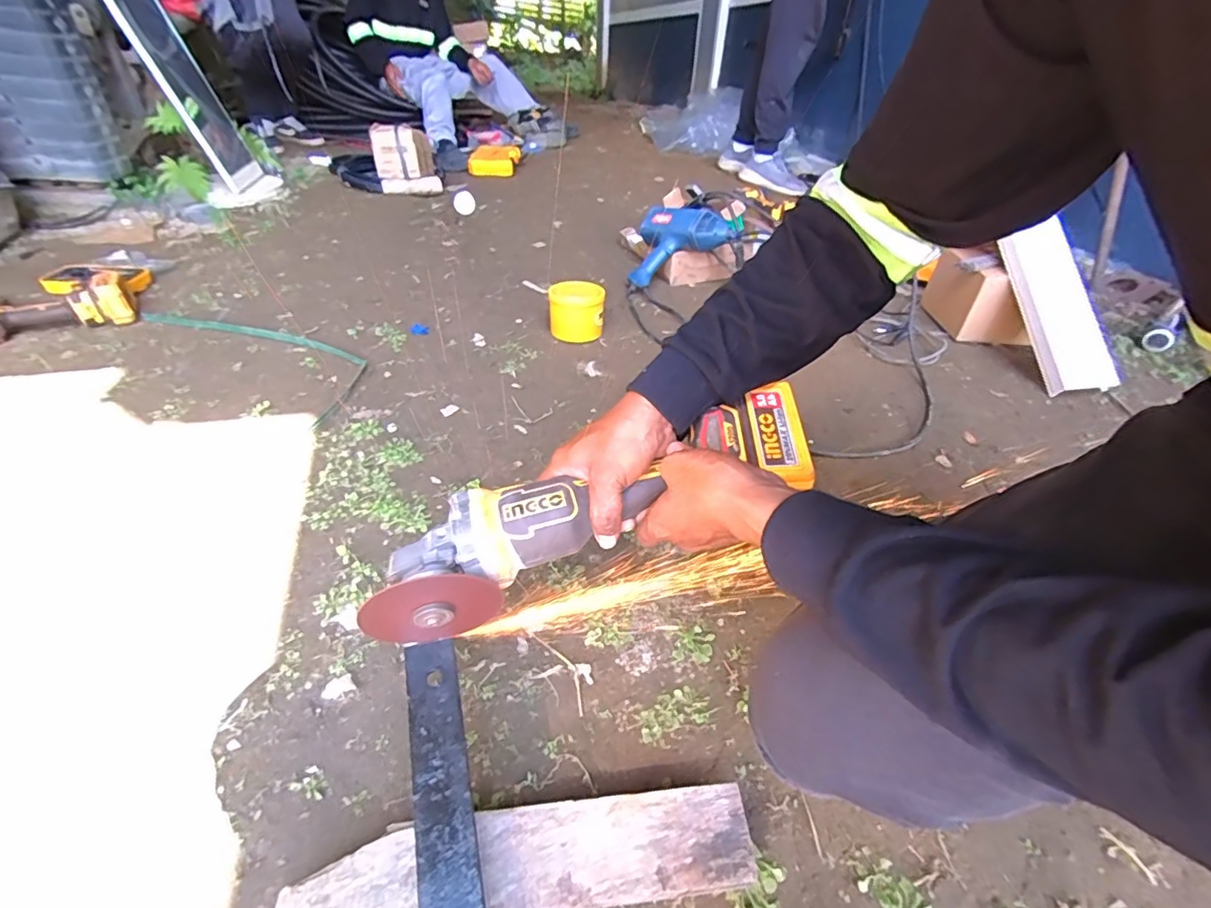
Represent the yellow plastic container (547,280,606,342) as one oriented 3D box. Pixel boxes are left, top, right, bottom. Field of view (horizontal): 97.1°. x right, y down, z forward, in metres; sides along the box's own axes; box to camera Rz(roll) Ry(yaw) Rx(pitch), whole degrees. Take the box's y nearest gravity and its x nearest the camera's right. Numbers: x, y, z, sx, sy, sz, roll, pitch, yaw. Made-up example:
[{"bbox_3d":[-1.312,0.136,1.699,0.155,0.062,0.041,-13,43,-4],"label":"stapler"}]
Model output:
[{"bbox_3d":[-0.060,-0.293,1.107,0.111,0.099,0.091,-1,38,-5],"label":"yellow plastic container"}]

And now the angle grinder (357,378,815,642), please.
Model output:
[{"bbox_3d":[-0.003,0.052,0.429,0.369,0.082,0.097,-24,43,-8],"label":"angle grinder"}]

